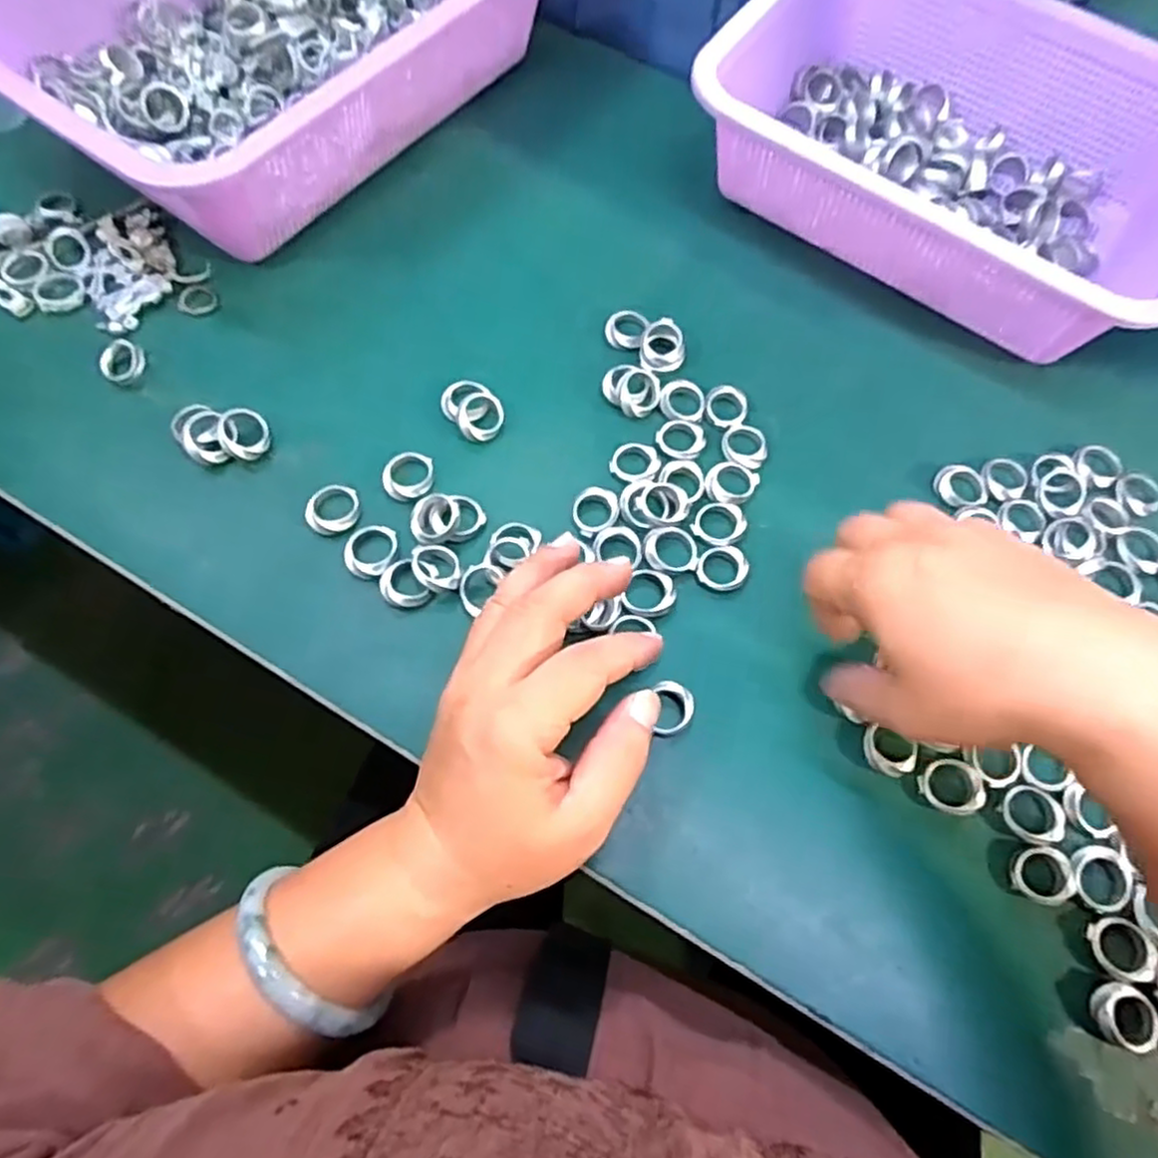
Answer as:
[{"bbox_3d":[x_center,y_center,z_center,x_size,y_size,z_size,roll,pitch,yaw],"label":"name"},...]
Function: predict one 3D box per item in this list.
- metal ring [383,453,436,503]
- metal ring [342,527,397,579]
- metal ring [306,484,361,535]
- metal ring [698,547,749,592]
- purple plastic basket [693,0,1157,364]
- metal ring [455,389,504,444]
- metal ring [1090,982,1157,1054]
[{"bbox_3d":[-0.082,-0.048,0.352,0.024,0.010,0.025,1,68,-3],"label":"metal ring"},{"bbox_3d":[-0.096,-0.013,0.333,0.022,0.004,0.027,17,68,4],"label":"metal ring"},{"bbox_3d":[-0.115,-0.032,0.344,0.025,0.011,0.025,1,68,-3],"label":"metal ring"},{"bbox_3d":[0.067,-0.005,0.340,0.023,0.006,0.022,1,68,-3],"label":"metal ring"},{"bbox_3d":[0.215,-0.241,0.409,0.268,0.075,0.187,33,70,10],"label":"purple plastic basket"},{"bbox_3d":[-0.049,-0.082,0.365,0.025,0.006,0.029,7,77,-27],"label":"metal ring"},{"bbox_3d":[0.207,0.166,0.276,0.023,0.008,0.022,1,68,-3],"label":"metal ring"}]

